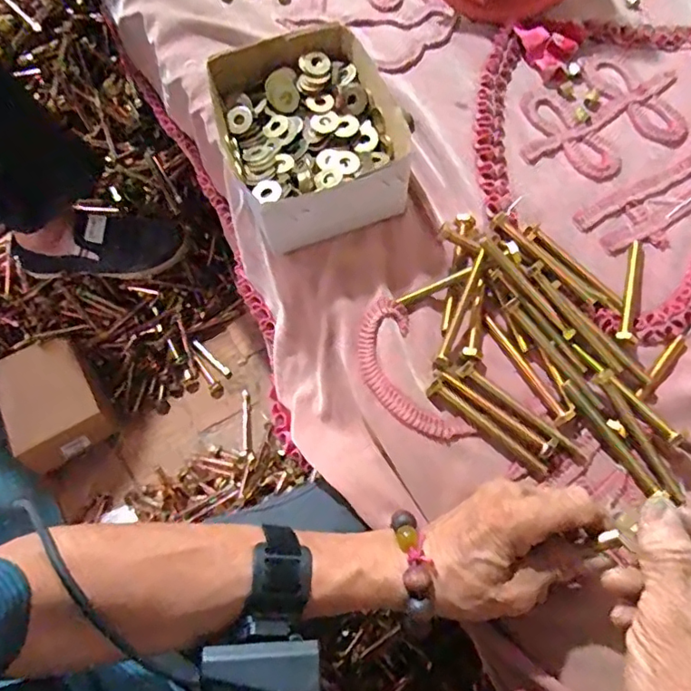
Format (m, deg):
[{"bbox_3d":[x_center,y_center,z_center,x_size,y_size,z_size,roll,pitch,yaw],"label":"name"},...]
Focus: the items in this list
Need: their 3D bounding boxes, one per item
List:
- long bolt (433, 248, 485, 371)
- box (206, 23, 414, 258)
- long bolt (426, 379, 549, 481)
[{"bbox_3d":[0.093,-0.027,0.437,0.011,0.017,0.100,21,89,11],"label":"long bolt"},{"bbox_3d":[-0.029,-0.184,0.481,0.146,0.063,0.177,-18,69,-4],"label":"box"},{"bbox_3d":[0.108,0.063,0.413,0.104,0.018,0.013,35,74,15],"label":"long bolt"}]

